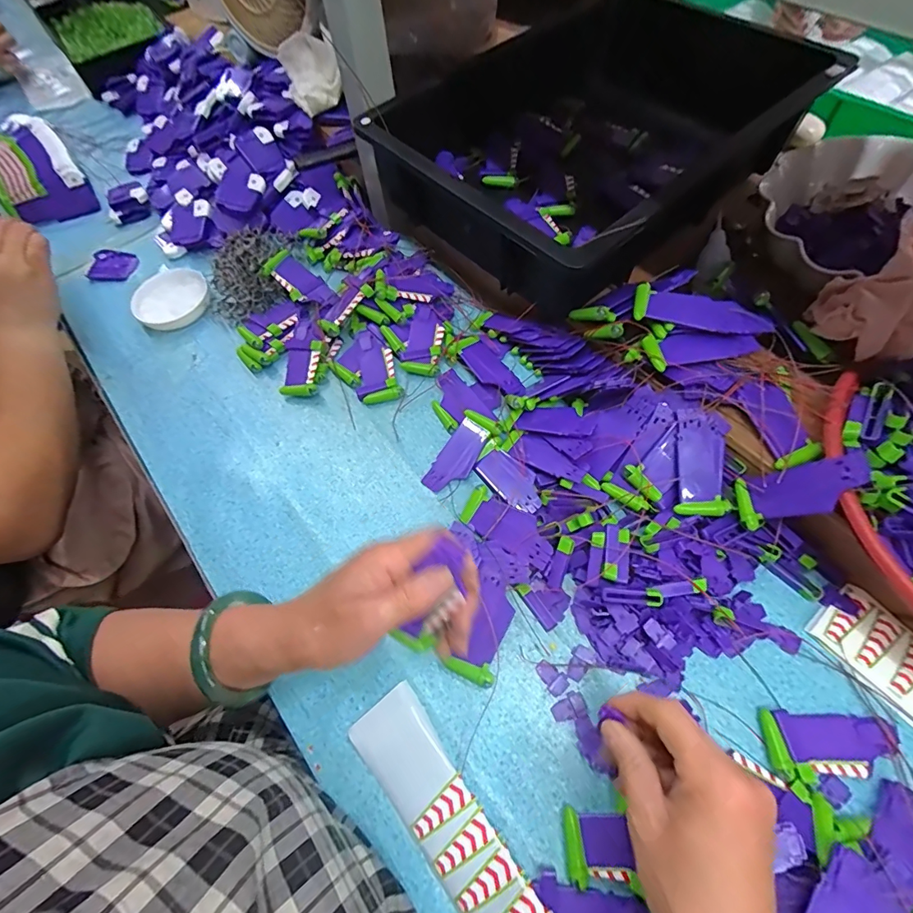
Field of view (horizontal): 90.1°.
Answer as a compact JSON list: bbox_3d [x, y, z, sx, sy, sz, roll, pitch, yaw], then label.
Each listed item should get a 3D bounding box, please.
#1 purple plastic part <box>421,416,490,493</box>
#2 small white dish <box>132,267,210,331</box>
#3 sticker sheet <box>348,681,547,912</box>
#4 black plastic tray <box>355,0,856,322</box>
[{"bbox_3d":[0.000,0.002,0.449,0.037,0.004,0.079,36,83,20],"label":"purple plastic part"},{"bbox_3d":[-0.357,-0.196,0.573,0.090,0.028,0.085,-2,62,4],"label":"small white dish"},{"bbox_3d":[-0.004,0.260,0.317,0.052,0.018,0.191,-36,66,-14],"label":"sticker sheet"},{"bbox_3d":[0.151,-0.350,0.499,0.426,0.090,0.302,-38,66,-15],"label":"black plastic tray"}]

